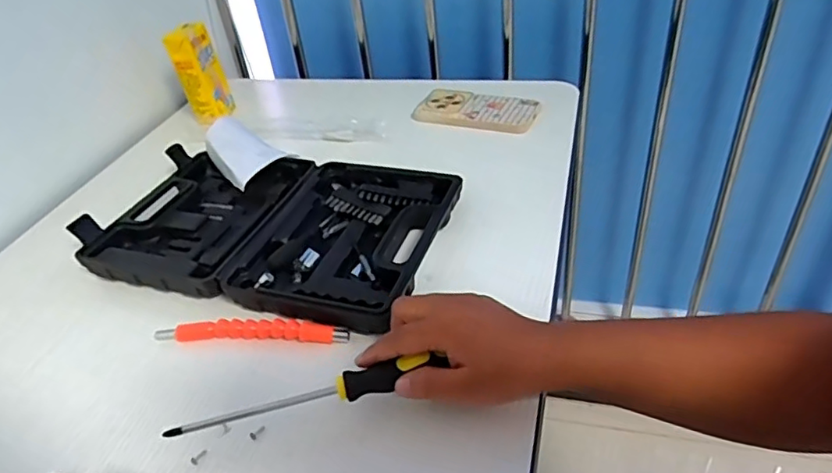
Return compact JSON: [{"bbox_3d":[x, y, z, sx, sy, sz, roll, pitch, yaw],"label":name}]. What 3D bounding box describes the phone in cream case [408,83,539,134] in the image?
[{"bbox_3d":[0.079,-0.170,0.755,0.163,0.009,0.084,14,46,25],"label":"phone in cream case"}]

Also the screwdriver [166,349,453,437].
[{"bbox_3d":[-0.076,0.110,0.398,0.190,0.020,0.018,-15,42,-2],"label":"screwdriver"}]

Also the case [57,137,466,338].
[{"bbox_3d":[-0.146,-0.018,0.578,0.354,0.052,0.219,9,40,20],"label":"case"}]

